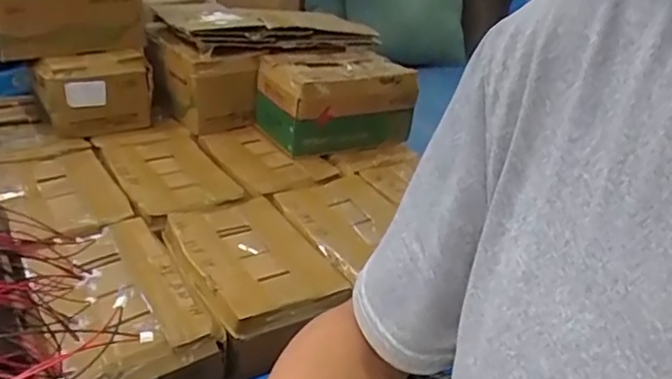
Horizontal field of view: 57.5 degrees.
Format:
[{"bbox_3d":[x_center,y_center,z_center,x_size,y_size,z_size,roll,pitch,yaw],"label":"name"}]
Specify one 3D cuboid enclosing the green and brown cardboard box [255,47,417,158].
[{"bbox_3d":[-0.006,-0.226,1.591,0.342,0.210,0.249,-13,33,-30],"label":"green and brown cardboard box"}]

